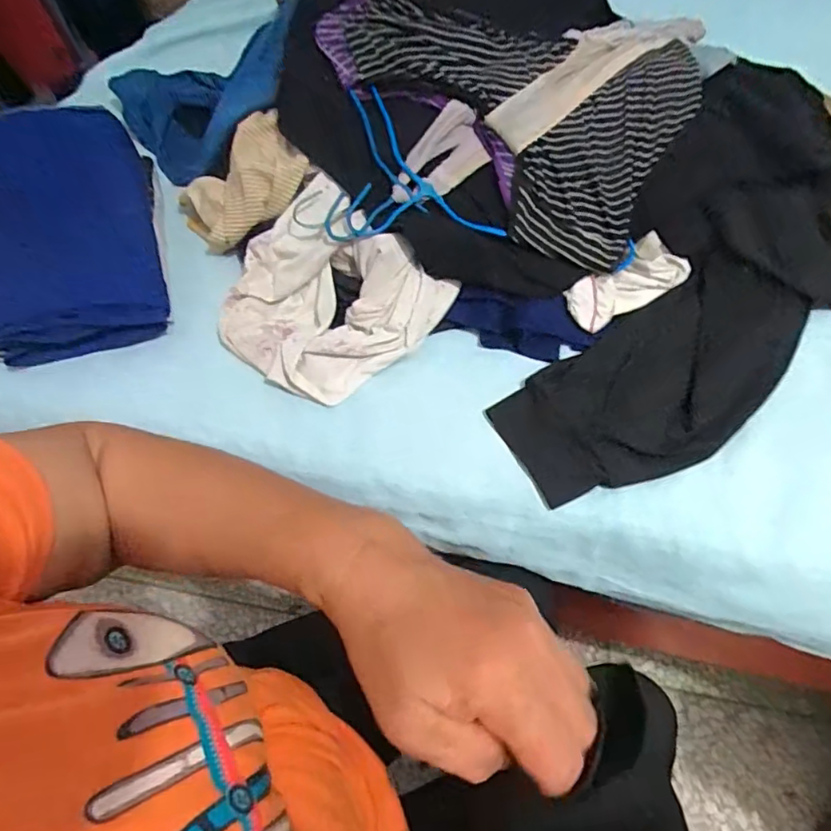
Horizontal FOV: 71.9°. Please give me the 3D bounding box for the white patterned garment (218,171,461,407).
[{"bbox_3d":[-0.097,-0.125,0.580,0.200,0.072,0.191,38,64,23],"label":"white patterned garment"}]

